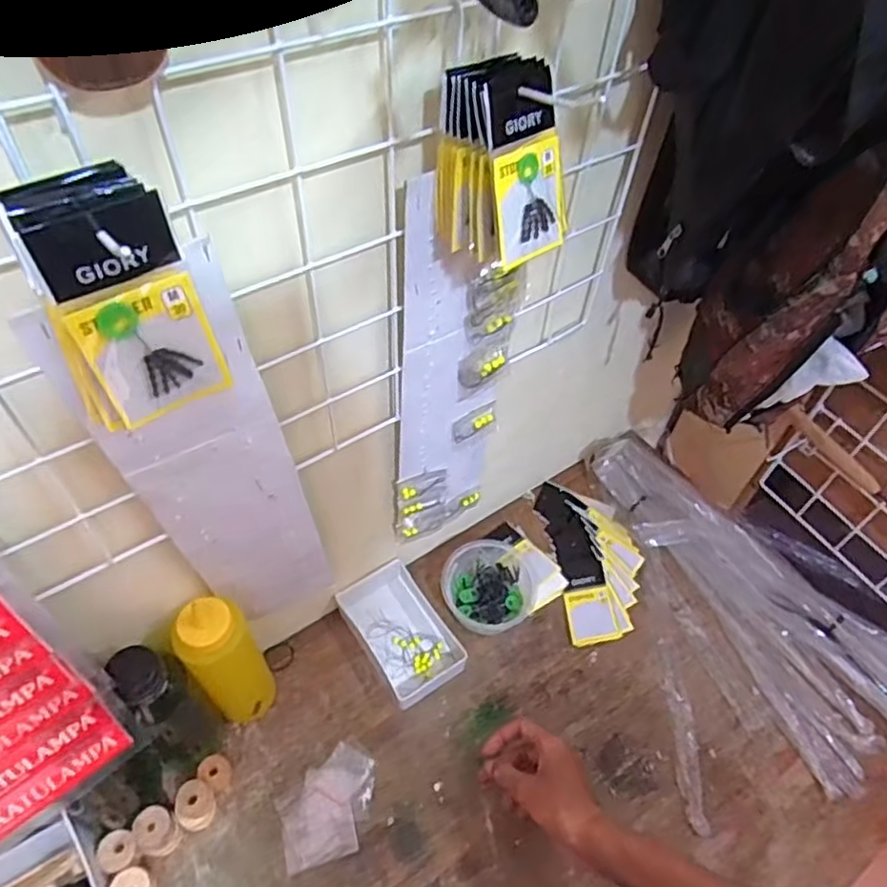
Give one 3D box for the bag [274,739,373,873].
[{"bbox_3d":[-0.109,0.341,0.624,0.092,0.006,0.090,-14,54,-14],"label":"bag"}]

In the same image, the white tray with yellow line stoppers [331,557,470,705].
[{"bbox_3d":[-0.046,0.201,0.722,0.088,0.032,0.146,-28,58,-23],"label":"white tray with yellow line stoppers"}]

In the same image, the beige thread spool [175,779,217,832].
[{"bbox_3d":[-0.226,0.331,0.602,0.032,0.041,0.035,28,56,18],"label":"beige thread spool"}]

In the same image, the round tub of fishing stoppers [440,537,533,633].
[{"bbox_3d":[0.048,0.163,0.739,0.099,0.050,0.095,1,52,-2],"label":"round tub of fishing stoppers"}]

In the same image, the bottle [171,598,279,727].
[{"bbox_3d":[-0.195,0.203,0.600,0.058,0.196,0.052,-22,56,-19],"label":"bottle"}]

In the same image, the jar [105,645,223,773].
[{"bbox_3d":[-0.240,0.237,0.572,0.050,0.195,0.054,1,52,-2],"label":"jar"}]

